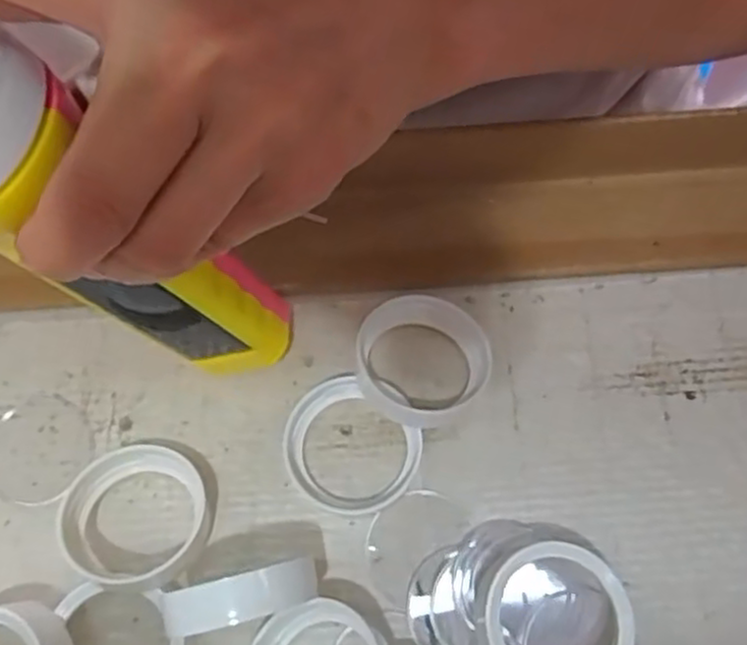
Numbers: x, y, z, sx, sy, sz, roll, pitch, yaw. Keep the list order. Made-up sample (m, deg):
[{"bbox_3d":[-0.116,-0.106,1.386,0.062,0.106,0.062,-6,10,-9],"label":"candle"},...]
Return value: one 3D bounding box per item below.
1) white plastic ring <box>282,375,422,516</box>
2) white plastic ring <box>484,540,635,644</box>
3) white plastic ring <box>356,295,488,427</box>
[{"bbox_3d":[-0.008,0.048,0.288,0.054,0.017,0.053,-1,71,2],"label":"white plastic ring"},{"bbox_3d":[0.064,0.102,0.250,0.050,0.006,0.051,14,66,2],"label":"white plastic ring"},{"bbox_3d":[0.018,0.015,0.297,0.057,0.020,0.052,-1,71,2],"label":"white plastic ring"}]

